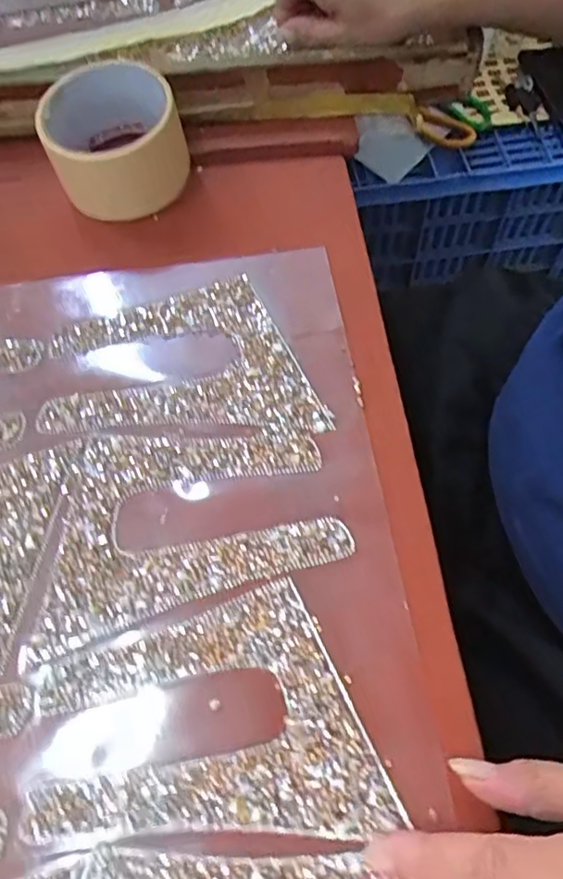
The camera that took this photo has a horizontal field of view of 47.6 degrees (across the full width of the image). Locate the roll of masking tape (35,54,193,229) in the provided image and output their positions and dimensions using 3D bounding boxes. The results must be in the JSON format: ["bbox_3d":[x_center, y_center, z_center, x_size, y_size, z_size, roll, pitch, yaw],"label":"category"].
[{"bbox_3d":[-0.107,-0.192,0.408,0.082,0.059,0.082,-1,64,1],"label":"roll of masking tape"}]

